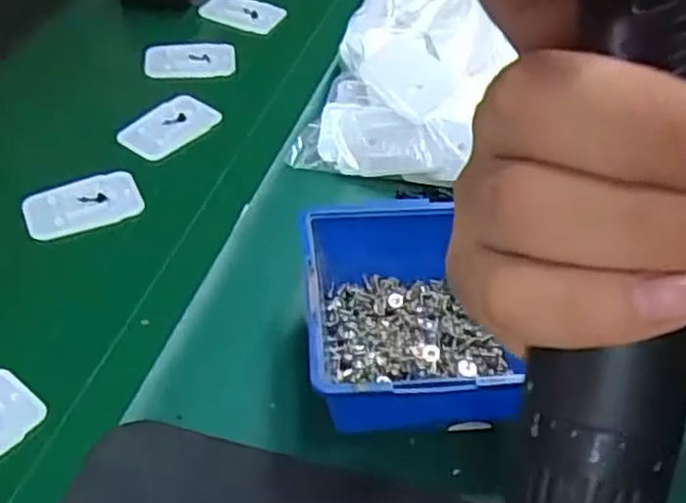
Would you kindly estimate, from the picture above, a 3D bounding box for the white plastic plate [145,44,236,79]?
[{"bbox_3d":[-0.120,-0.151,0.569,0.070,0.009,0.042,-8,46,-13],"label":"white plastic plate"}]

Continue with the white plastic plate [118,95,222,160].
[{"bbox_3d":[-0.122,-0.089,0.512,0.038,0.005,0.068,40,58,12],"label":"white plastic plate"}]

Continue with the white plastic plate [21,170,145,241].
[{"bbox_3d":[-0.163,-0.030,0.453,0.069,0.007,0.040,-21,50,-25],"label":"white plastic plate"}]

